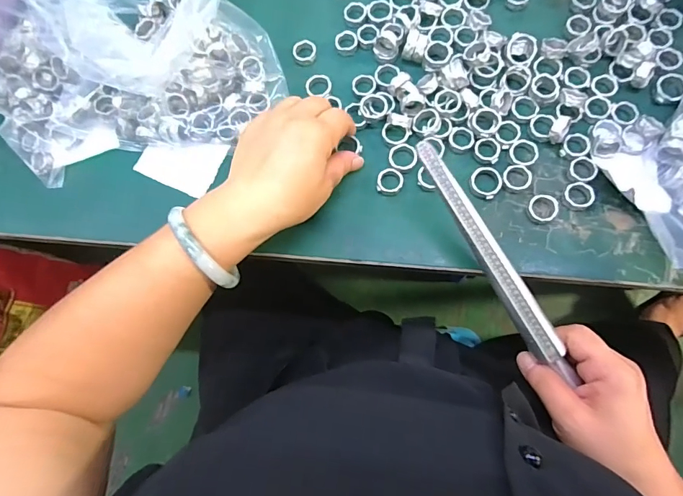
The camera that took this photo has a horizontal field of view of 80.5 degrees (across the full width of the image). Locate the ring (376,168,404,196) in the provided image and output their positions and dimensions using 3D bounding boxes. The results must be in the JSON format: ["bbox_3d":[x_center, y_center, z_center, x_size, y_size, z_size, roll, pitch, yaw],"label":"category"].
[{"bbox_3d":[0.040,-0.054,0.330,0.020,0.007,0.020,-1,78,4],"label":"ring"}]

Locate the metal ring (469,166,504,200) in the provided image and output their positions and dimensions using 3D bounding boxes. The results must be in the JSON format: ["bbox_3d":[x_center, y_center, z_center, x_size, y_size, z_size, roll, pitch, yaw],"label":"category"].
[{"bbox_3d":[0.115,-0.053,0.322,0.025,0.007,0.024,-1,78,4],"label":"metal ring"}]

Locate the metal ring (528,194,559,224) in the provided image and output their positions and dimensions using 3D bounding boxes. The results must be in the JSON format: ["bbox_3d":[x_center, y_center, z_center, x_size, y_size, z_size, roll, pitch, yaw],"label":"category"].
[{"bbox_3d":[0.157,-0.031,0.313,0.022,0.008,0.021,-1,78,4],"label":"metal ring"}]

